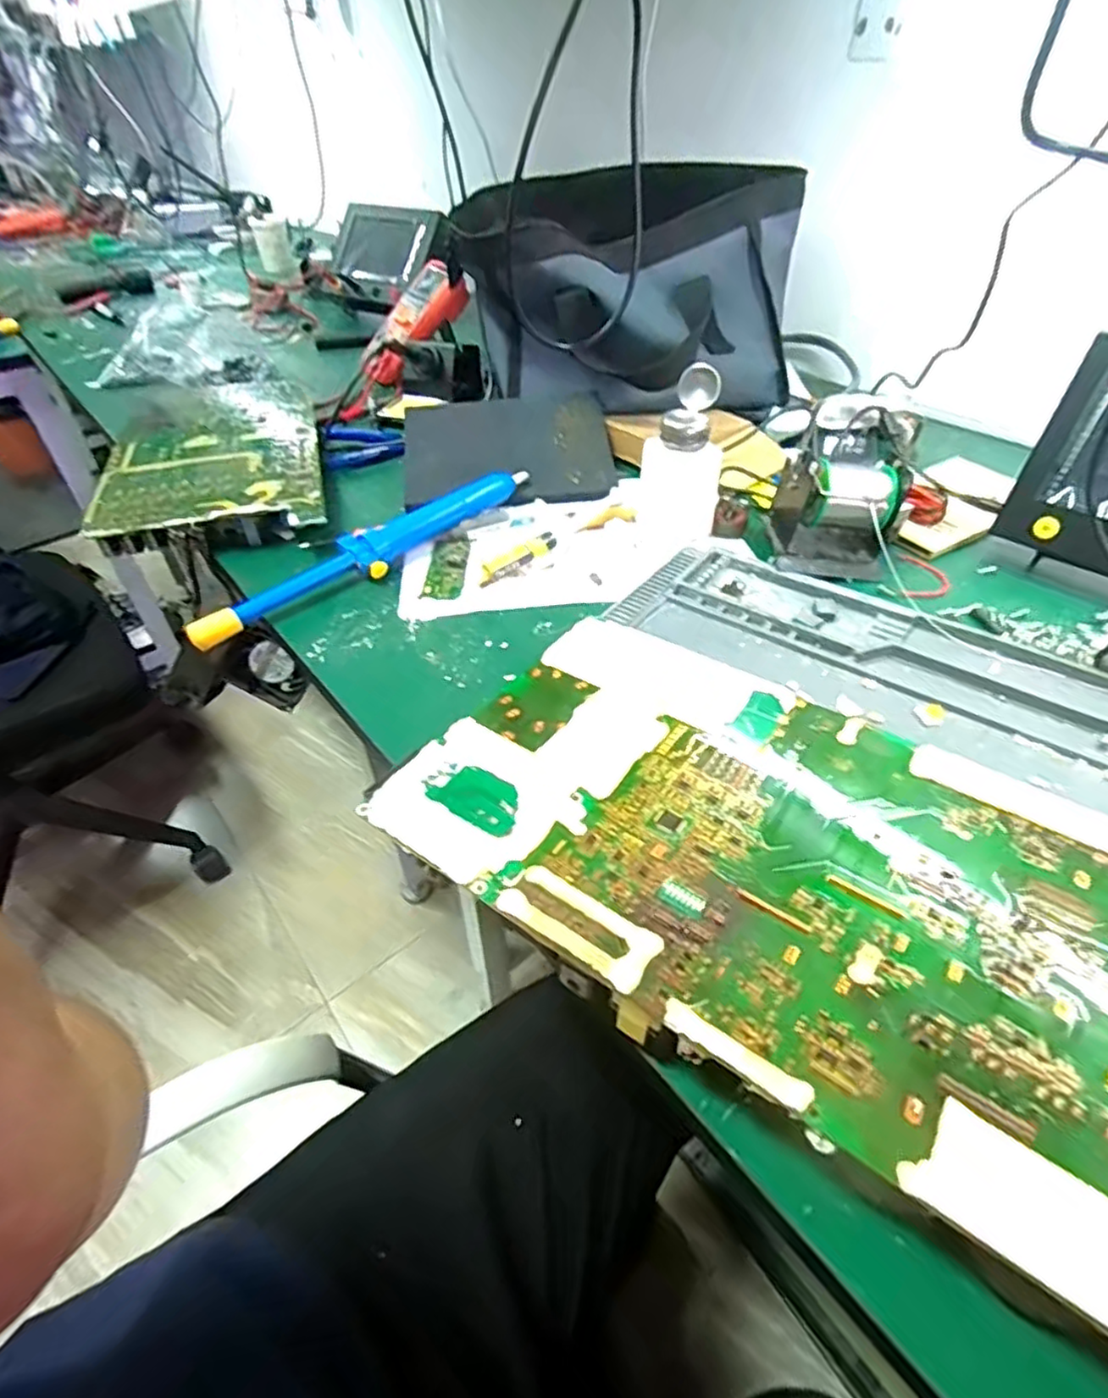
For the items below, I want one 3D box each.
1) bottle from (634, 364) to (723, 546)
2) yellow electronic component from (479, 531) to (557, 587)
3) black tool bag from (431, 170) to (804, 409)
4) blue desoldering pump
[{"bbox_3d":[0.106,-0.206,0.562,0.055,0.122,0.058,-20,46,-18],"label":"bottle"},{"bbox_3d":[-0.030,-0.117,0.553,0.076,0.016,0.018,-27,48,-24],"label":"yellow electronic component"},{"bbox_3d":[0.091,-0.440,0.723,0.323,0.188,0.243,15,46,17],"label":"black tool bag"},{"bbox_3d":[-0.145,-0.128,0.555,0.326,0.033,0.040,-34,52,-29],"label":"blue desoldering pump"}]

